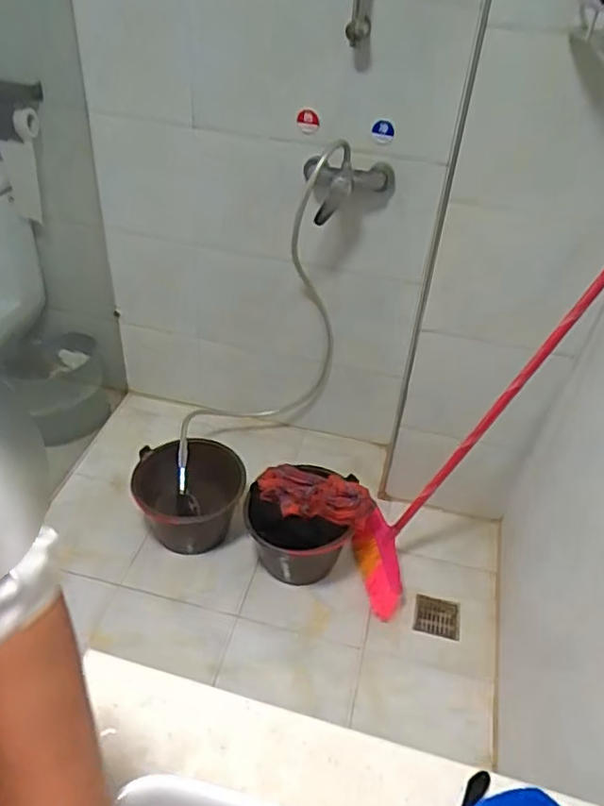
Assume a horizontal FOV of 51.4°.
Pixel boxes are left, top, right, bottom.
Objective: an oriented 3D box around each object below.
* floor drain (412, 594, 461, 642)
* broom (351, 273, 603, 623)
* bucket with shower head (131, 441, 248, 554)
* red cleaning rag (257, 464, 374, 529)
[{"bbox_3d":[0.325,0.513,1.506,0.108,0.018,0.100,11,40,8],"label":"floor drain"},{"bbox_3d":[0.365,0.087,1.311,0.124,0.929,0.234,13,35,-26],"label":"broom"},{"bbox_3d":[-0.281,0.229,1.588,0.258,0.197,0.252,3,40,-2],"label":"bucket with shower head"},{"bbox_3d":[0.029,0.222,1.478,0.266,0.071,0.127,9,40,5],"label":"red cleaning rag"}]

